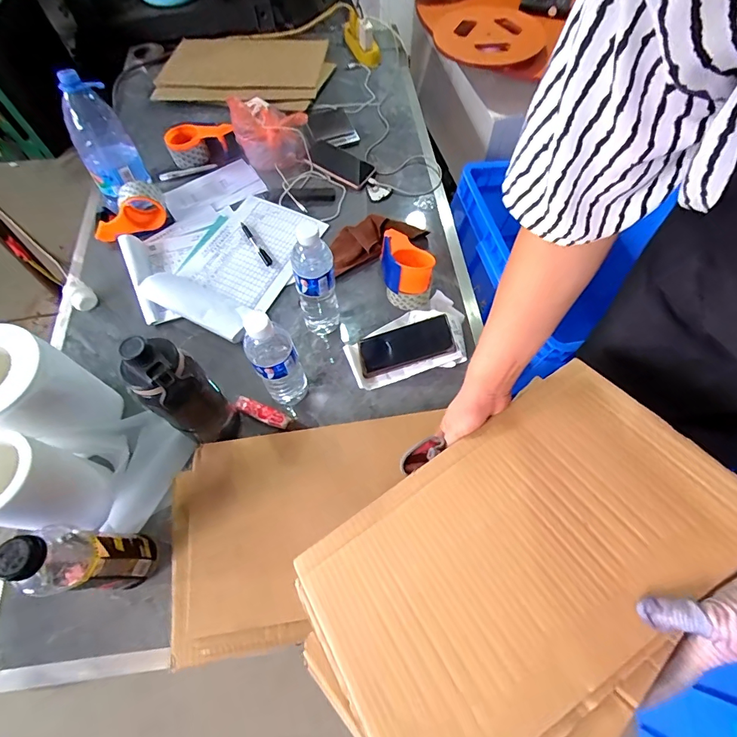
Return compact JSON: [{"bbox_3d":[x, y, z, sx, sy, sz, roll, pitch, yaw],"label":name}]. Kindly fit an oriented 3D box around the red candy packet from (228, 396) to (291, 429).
[{"bbox_3d":[-0.179,0.071,0.677,0.101,0.011,0.025,18,66,9],"label":"red candy packet"}]

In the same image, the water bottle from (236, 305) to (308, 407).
[{"bbox_3d":[-0.135,-0.005,0.608,0.061,0.224,0.063,-28,67,-12],"label":"water bottle"}]

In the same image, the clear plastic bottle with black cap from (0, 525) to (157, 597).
[{"bbox_3d":[-0.336,0.227,0.487,0.061,0.224,0.068,1,64,1],"label":"clear plastic bottle with black cap"}]

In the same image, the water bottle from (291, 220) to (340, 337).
[{"bbox_3d":[-0.083,-0.133,0.662,0.066,0.223,0.053,-13,65,-5],"label":"water bottle"}]

